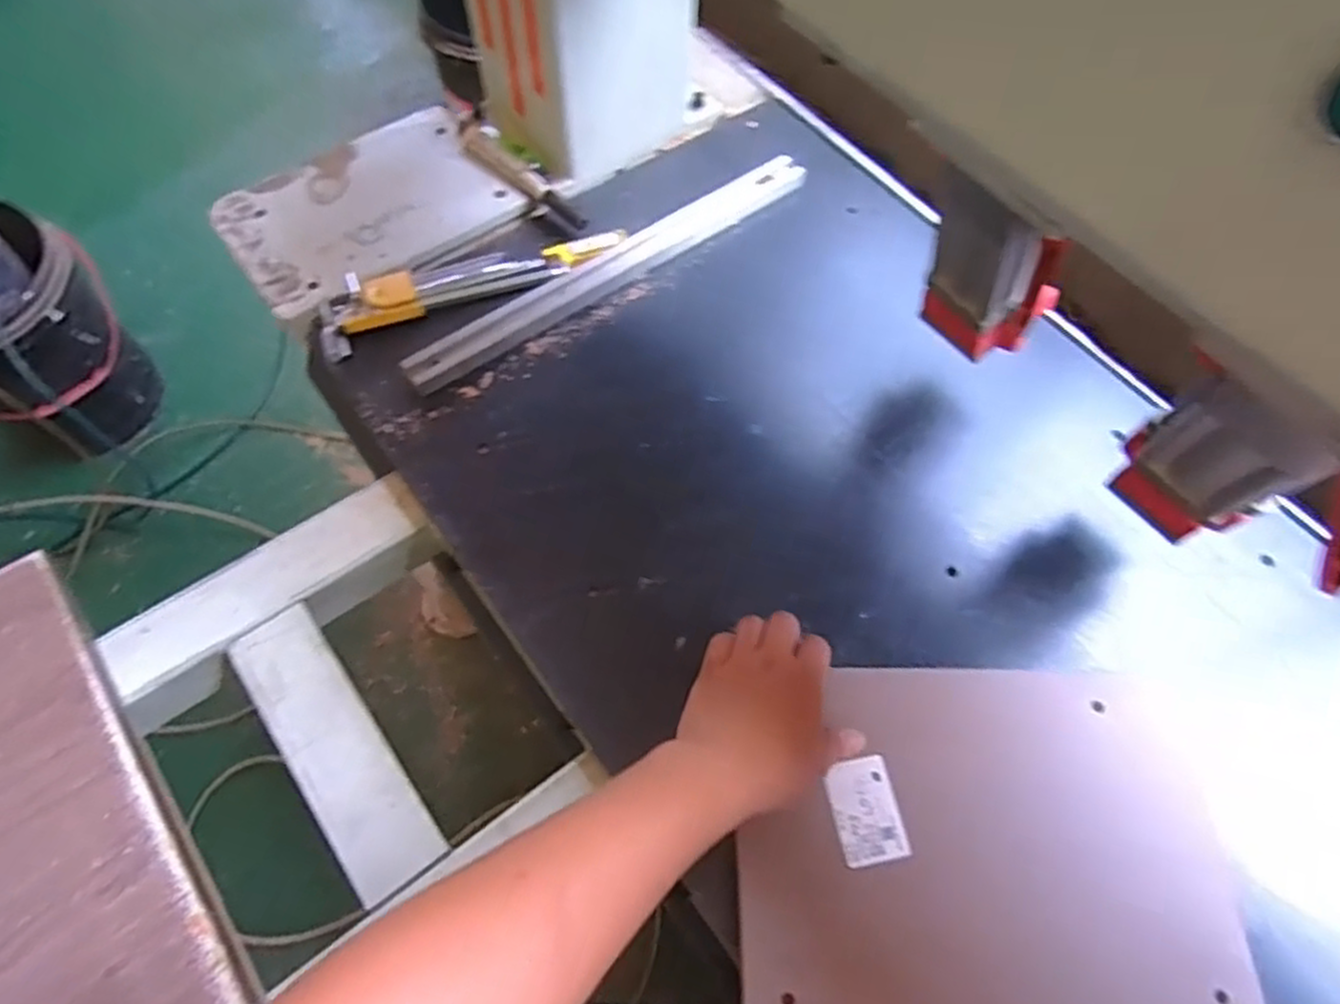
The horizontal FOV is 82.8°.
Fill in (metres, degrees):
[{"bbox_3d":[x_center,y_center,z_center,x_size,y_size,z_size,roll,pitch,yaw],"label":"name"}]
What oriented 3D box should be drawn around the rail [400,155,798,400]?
[{"bbox_3d":[-0.046,-0.213,0.686,0.414,0.012,0.043,-34,70,-17],"label":"rail"}]

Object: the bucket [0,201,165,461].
[{"bbox_3d":[-1.151,-0.284,1.365,0.305,0.391,0.305,0,64,0],"label":"bucket"}]

